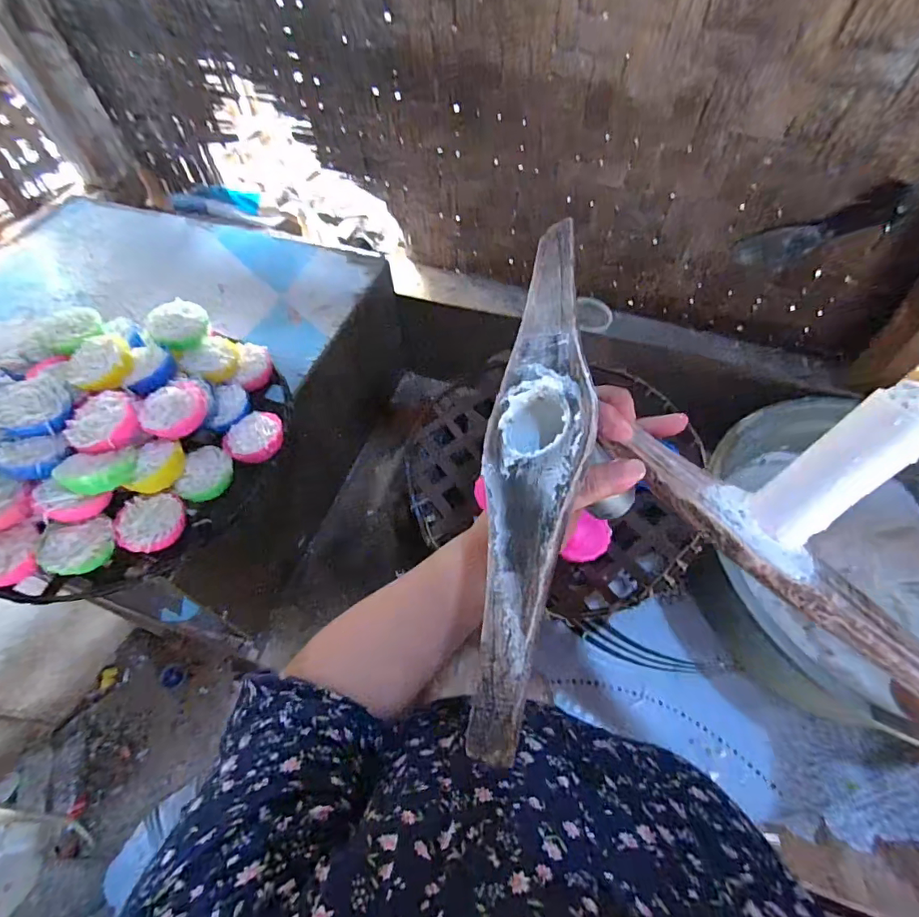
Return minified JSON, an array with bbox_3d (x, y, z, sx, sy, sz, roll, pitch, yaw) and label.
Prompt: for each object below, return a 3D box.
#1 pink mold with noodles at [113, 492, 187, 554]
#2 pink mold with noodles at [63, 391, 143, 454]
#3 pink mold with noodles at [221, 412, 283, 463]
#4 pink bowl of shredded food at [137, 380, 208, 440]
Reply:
[{"bbox_3d":[-0.292,0.059,0.451,0.053,0.020,0.058,0,56,0],"label":"pink mold with noodles"},{"bbox_3d":[-0.329,-0.038,0.438,0.060,0.025,0.062,0,56,0],"label":"pink mold with noodles"},{"bbox_3d":[-0.214,-0.019,0.505,0.058,0.034,0.056,-27,60,-17],"label":"pink mold with noodles"},{"bbox_3d":[-0.280,-0.046,0.467,0.058,0.028,0.050,-29,94,-38],"label":"pink bowl of shredded food"}]

